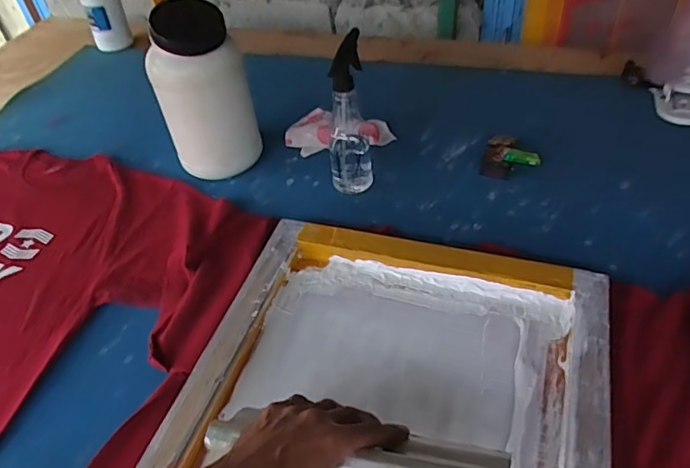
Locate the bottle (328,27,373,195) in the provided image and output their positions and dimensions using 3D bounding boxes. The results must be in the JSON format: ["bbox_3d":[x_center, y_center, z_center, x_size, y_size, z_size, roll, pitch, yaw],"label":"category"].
[{"bbox_3d":[0.004,-0.181,0.834,0.068,0.238,0.067,-13,44,-6],"label":"bottle"}]

